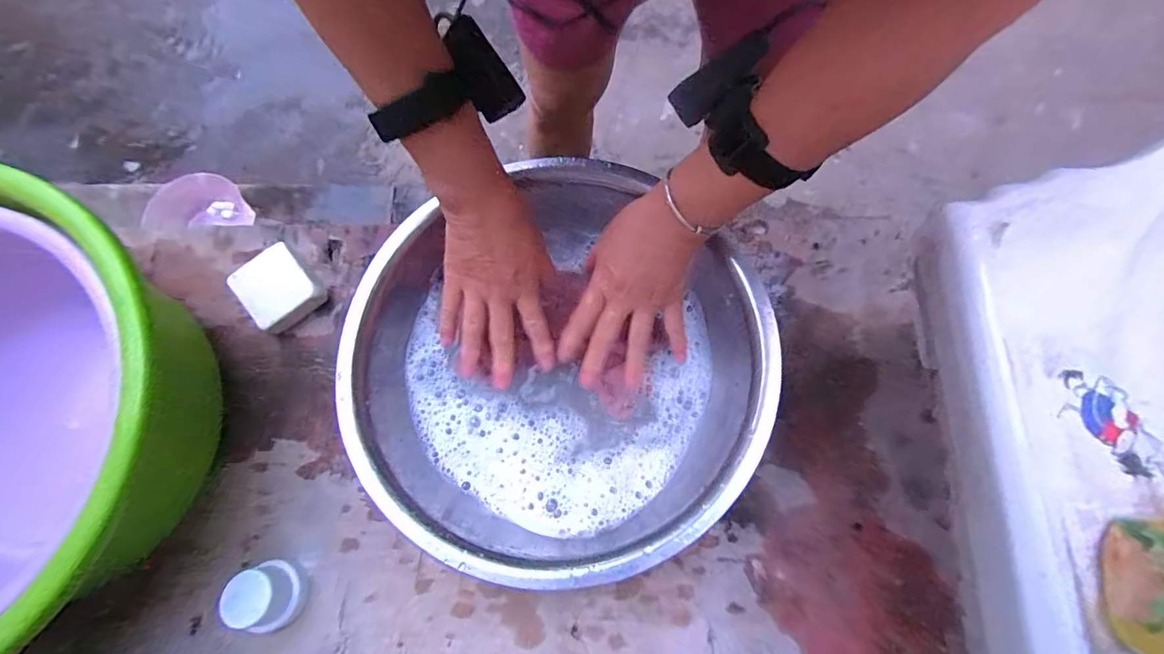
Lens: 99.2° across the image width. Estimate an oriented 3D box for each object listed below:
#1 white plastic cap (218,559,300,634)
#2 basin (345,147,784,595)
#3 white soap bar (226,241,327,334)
[{"bbox_3d":[-0.284,0.240,0.443,0.050,0.046,0.052,0,75,-1],"label":"white plastic cap"},{"bbox_3d":[-0.025,0.030,0.446,0.341,0.097,0.335,0,75,-1],"label":"basin"},{"bbox_3d":[-0.329,-0.041,0.539,0.070,0.036,0.072,-42,79,-11],"label":"white soap bar"}]

